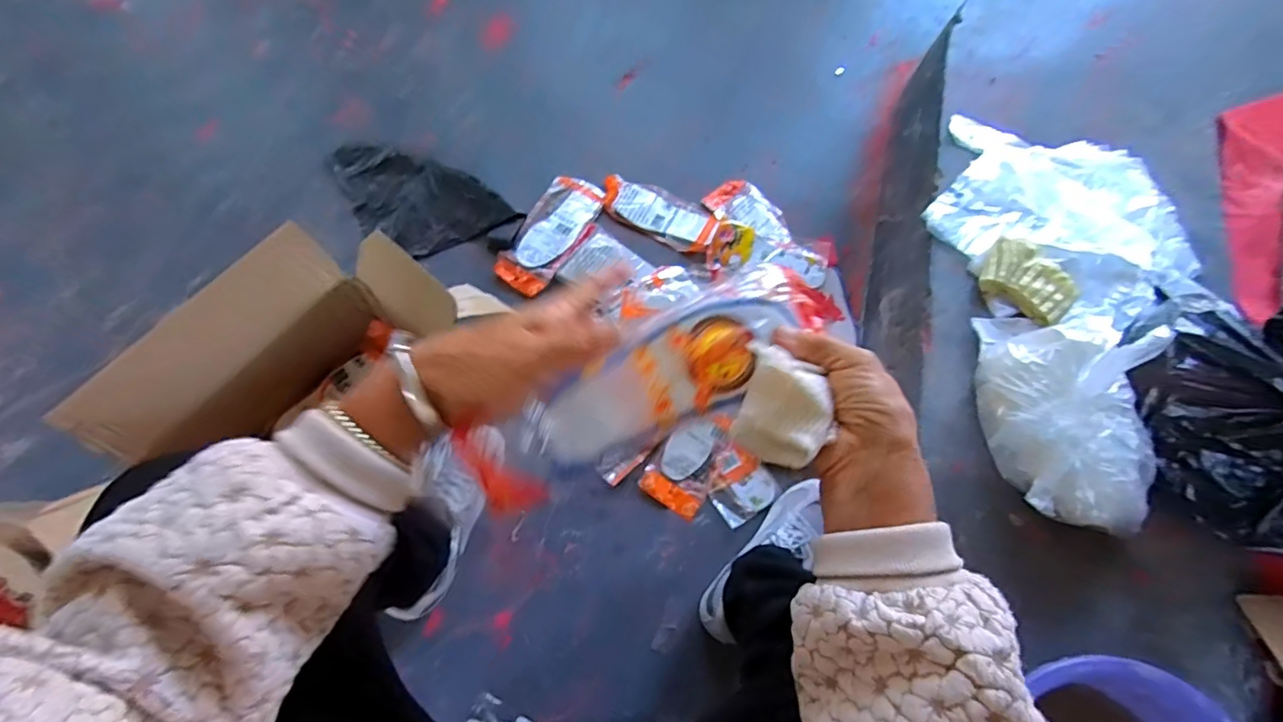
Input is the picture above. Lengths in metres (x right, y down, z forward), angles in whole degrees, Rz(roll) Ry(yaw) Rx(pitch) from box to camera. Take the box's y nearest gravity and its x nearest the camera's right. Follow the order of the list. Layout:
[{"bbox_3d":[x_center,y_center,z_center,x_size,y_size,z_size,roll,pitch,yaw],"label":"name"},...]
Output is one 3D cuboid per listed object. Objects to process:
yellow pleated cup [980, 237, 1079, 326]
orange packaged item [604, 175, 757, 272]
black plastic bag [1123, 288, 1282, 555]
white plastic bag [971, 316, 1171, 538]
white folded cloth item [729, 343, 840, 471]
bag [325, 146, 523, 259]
[{"bbox_3d":[0.489,-0.100,0.693,0.112,0.020,0.082,38,75,13],"label":"yellow pleated cup"},{"bbox_3d":[0.057,-0.228,0.887,0.251,0.023,0.090,29,73,3],"label":"orange packaged item"},{"bbox_3d":[0.673,0.063,0.557,0.195,0.216,0.286,-39,77,-12],"label":"black plastic bag"},{"bbox_3d":[0.443,0.053,0.580,0.131,0.148,0.257,-11,72,-5],"label":"white plastic bag"},{"bbox_3d":[0.085,0.028,0.325,0.050,0.025,0.066,15,71,6],"label":"white folded cloth item"},{"bbox_3d":[-0.349,-0.244,0.860,0.311,0.034,0.161,27,73,3],"label":"bag"}]

